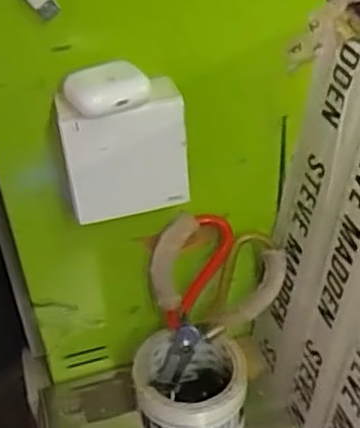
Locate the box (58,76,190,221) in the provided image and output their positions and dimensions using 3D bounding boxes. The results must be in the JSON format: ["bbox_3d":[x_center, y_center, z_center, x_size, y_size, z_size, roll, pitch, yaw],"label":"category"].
[{"bbox_3d":[-0.041,-0.044,0.485,0.085,0.087,0.037,-8,37,-12],"label":"box"}]

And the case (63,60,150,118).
[{"bbox_3d":[-0.050,-0.083,0.451,0.052,0.022,0.038,-12,38,-16],"label":"case"}]

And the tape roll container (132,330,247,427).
[{"bbox_3d":[0.009,0.164,0.600,0.093,0.083,0.089,0,36,0],"label":"tape roll container"}]

